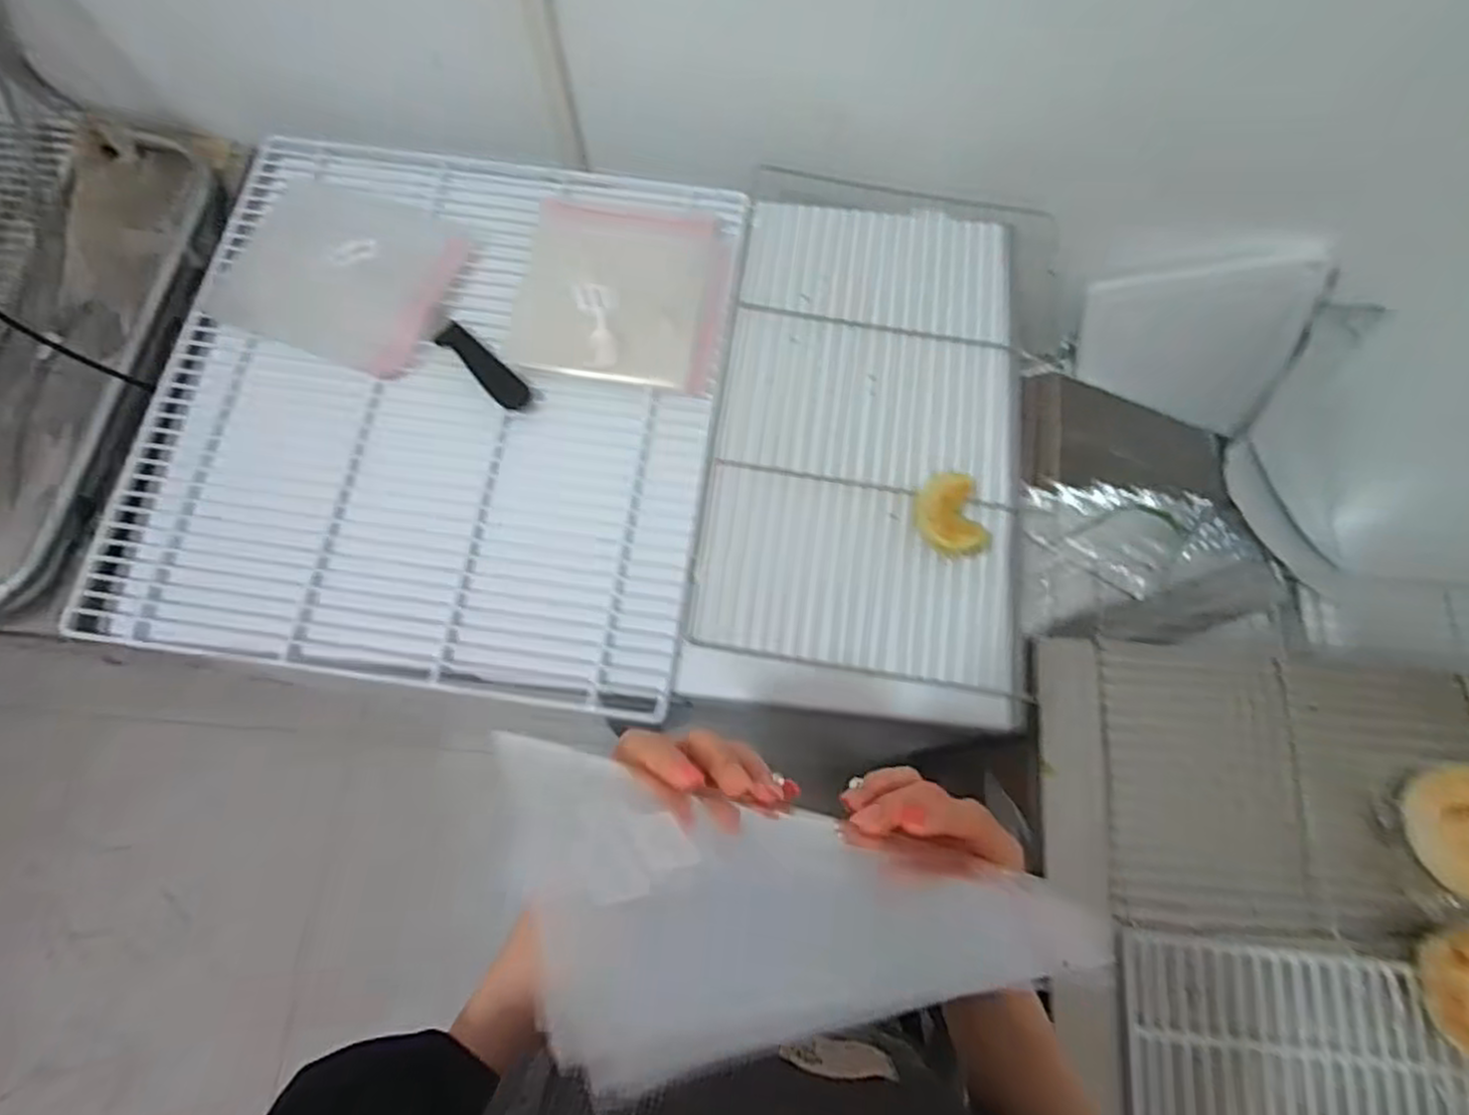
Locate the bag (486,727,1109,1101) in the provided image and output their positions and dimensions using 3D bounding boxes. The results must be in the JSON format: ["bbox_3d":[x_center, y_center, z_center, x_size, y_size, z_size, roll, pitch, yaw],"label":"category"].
[{"bbox_3d":[0.027,0.117,0.284,0.211,0.137,0.063,20,110,-25],"label":"bag"}]

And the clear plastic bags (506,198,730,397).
[{"bbox_3d":[-0.114,-0.273,0.762,0.201,0.006,0.206,8,74,1],"label":"clear plastic bags"}]

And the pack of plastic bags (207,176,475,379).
[{"bbox_3d":[-0.400,-0.295,0.764,0.230,0.015,0.187,19,74,4],"label":"pack of plastic bags"}]

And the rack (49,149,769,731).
[{"bbox_3d":[-0.280,-0.163,0.730,0.526,0.021,0.561,8,74,1],"label":"rack"}]

